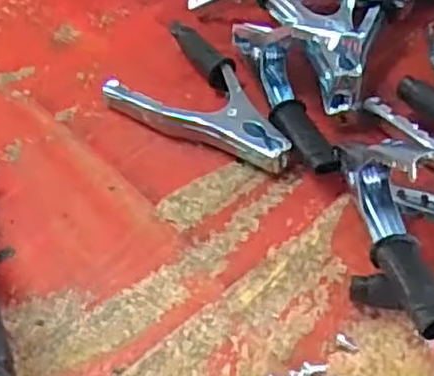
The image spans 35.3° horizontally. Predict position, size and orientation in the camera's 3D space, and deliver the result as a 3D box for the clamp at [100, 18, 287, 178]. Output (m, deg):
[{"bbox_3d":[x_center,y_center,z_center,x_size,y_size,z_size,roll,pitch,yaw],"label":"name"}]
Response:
[{"bbox_3d":[-0.004,-0.056,0.449,0.136,0.027,0.076,34,62,29],"label":"clamp"}]

